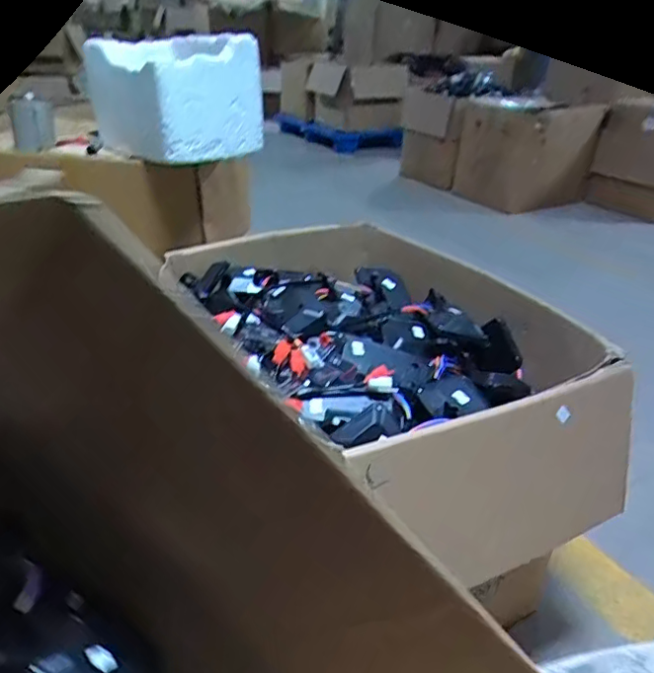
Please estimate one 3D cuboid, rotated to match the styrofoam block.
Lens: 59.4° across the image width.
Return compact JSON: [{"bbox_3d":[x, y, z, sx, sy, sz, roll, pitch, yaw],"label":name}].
[{"bbox_3d":[-0.329,-0.512,1.220,0.226,0.207,0.332,-20,36,-37],"label":"styrofoam block"}]

